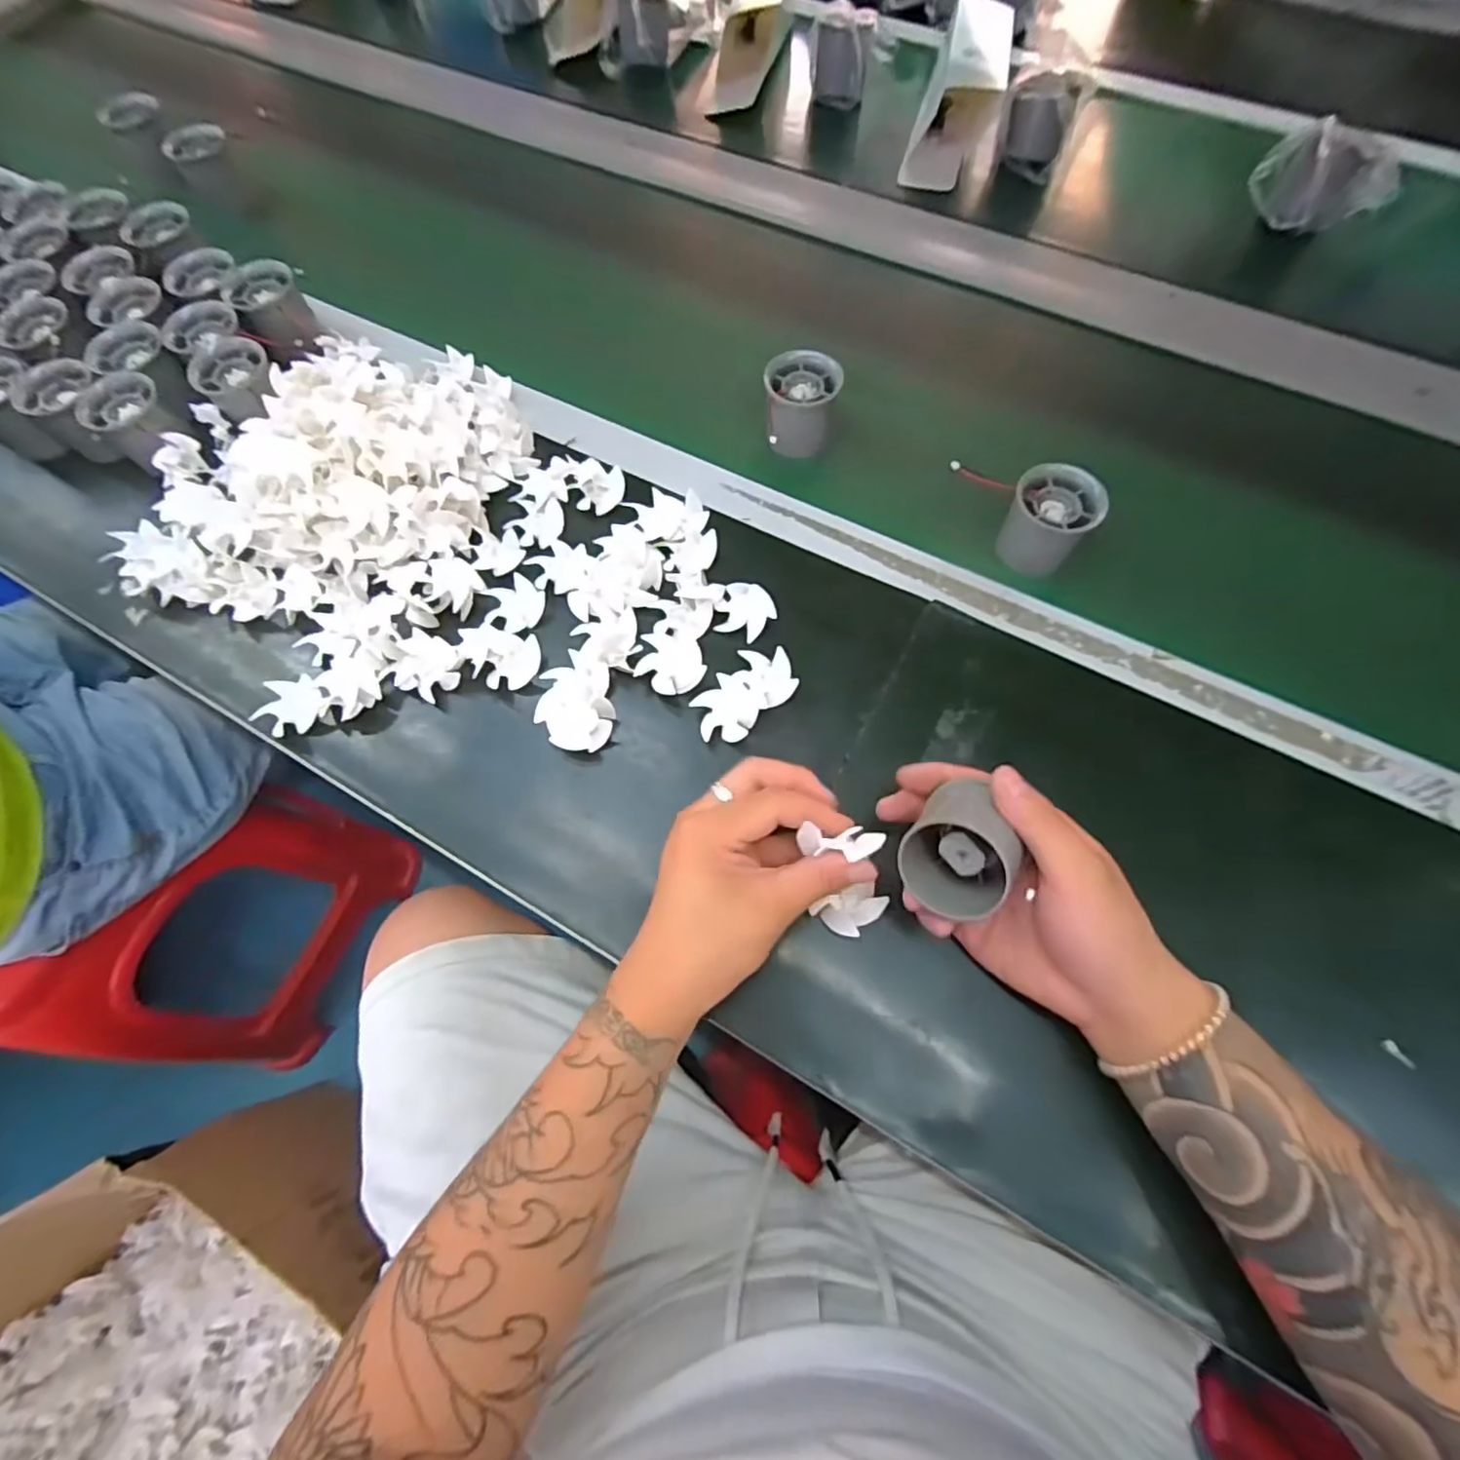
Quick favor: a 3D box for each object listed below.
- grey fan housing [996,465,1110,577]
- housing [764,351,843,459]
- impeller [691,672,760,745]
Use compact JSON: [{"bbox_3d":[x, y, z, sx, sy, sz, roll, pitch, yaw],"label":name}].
[{"bbox_3d":[0.216,-0.141,0.438,0.054,0.053,0.052,33,72,15],"label":"grey fan housing"},{"bbox_3d":[0.054,-0.240,0.483,0.054,0.054,0.058,4,67,4],"label":"housing"},{"bbox_3d":[-0.001,-0.014,0.406,0.040,0.011,0.044,-10,67,-2],"label":"impeller"}]

